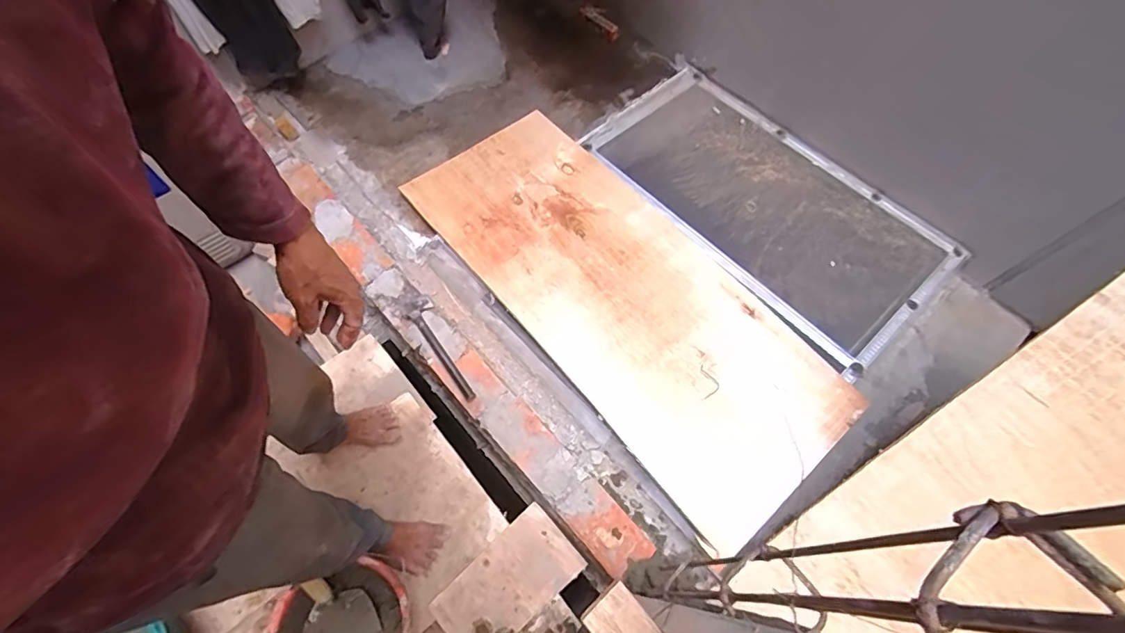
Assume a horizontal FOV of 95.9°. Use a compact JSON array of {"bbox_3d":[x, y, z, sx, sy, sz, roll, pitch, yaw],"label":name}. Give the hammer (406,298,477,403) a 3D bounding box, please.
[{"bbox_3d":[-0.271,0.072,1.148,0.063,0.023,0.271,-31,69,-18],"label":"hammer"}]

